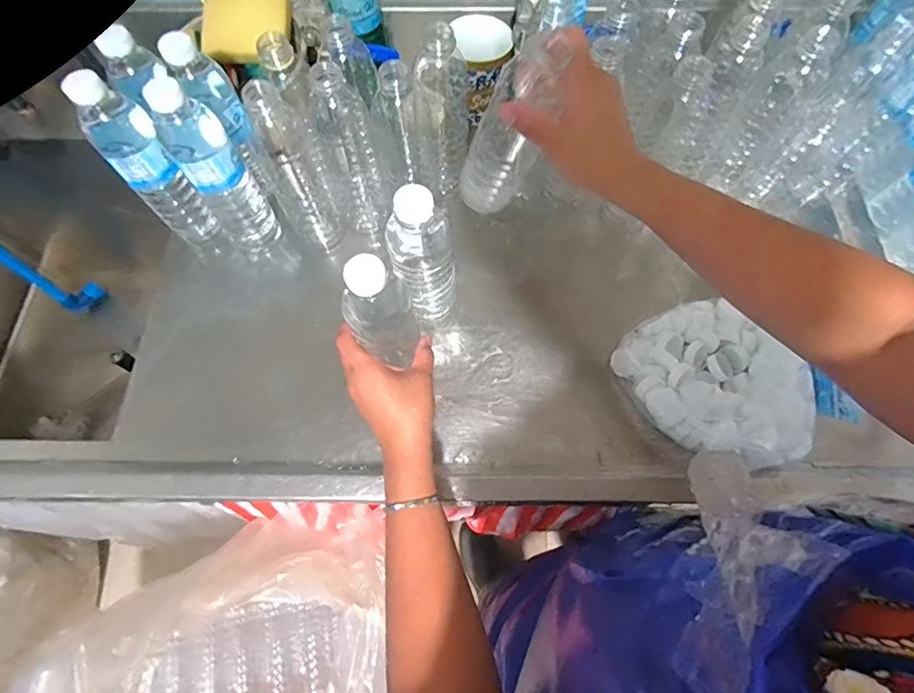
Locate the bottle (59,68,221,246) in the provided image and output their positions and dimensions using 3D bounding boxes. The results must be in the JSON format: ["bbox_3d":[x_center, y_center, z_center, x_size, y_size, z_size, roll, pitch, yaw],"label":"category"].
[{"bbox_3d":[-0.324,-0.186,0.501,0.054,0.192,0.053,-39,73,-15],"label":"bottle"}]

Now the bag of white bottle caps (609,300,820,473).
[{"bbox_3d":[0.280,0.037,0.498,0.166,0.055,0.193,-30,71,-12],"label":"bag of white bottle caps"}]

